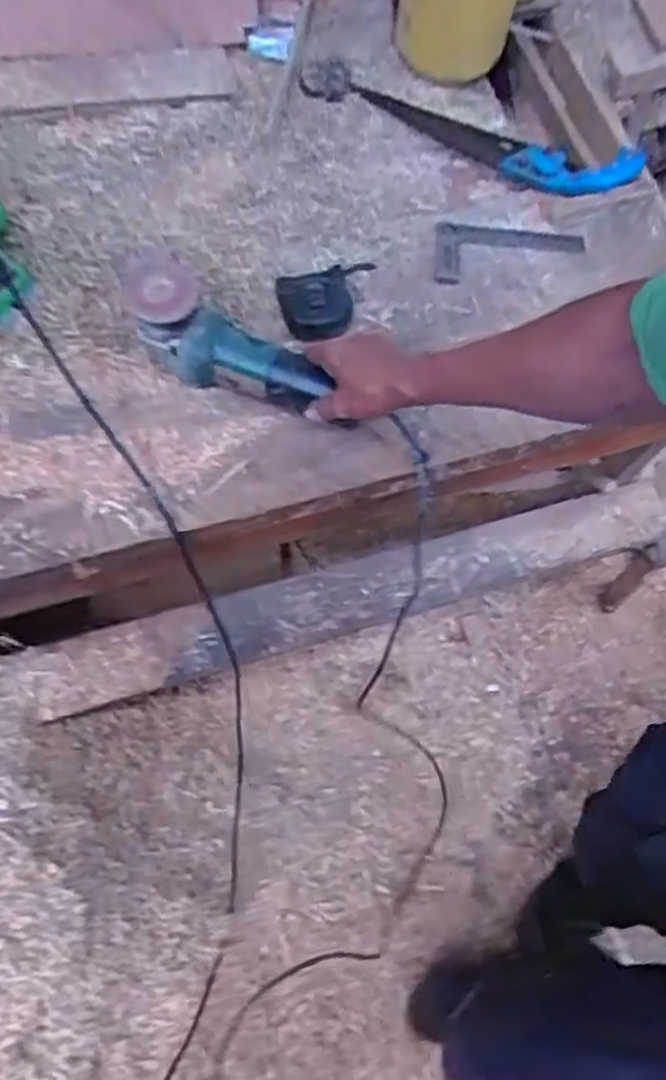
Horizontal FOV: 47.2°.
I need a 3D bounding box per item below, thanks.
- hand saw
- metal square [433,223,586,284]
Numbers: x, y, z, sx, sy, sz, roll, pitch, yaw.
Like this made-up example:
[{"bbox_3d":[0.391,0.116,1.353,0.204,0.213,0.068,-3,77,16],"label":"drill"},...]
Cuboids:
[{"bbox_3d":[0.214,-0.576,1.078,0.435,0.049,0.093,29,66,13],"label":"hand saw"},{"bbox_3d":[0.229,-0.367,0.987,0.192,0.012,0.100,4,63,1],"label":"metal square"}]

